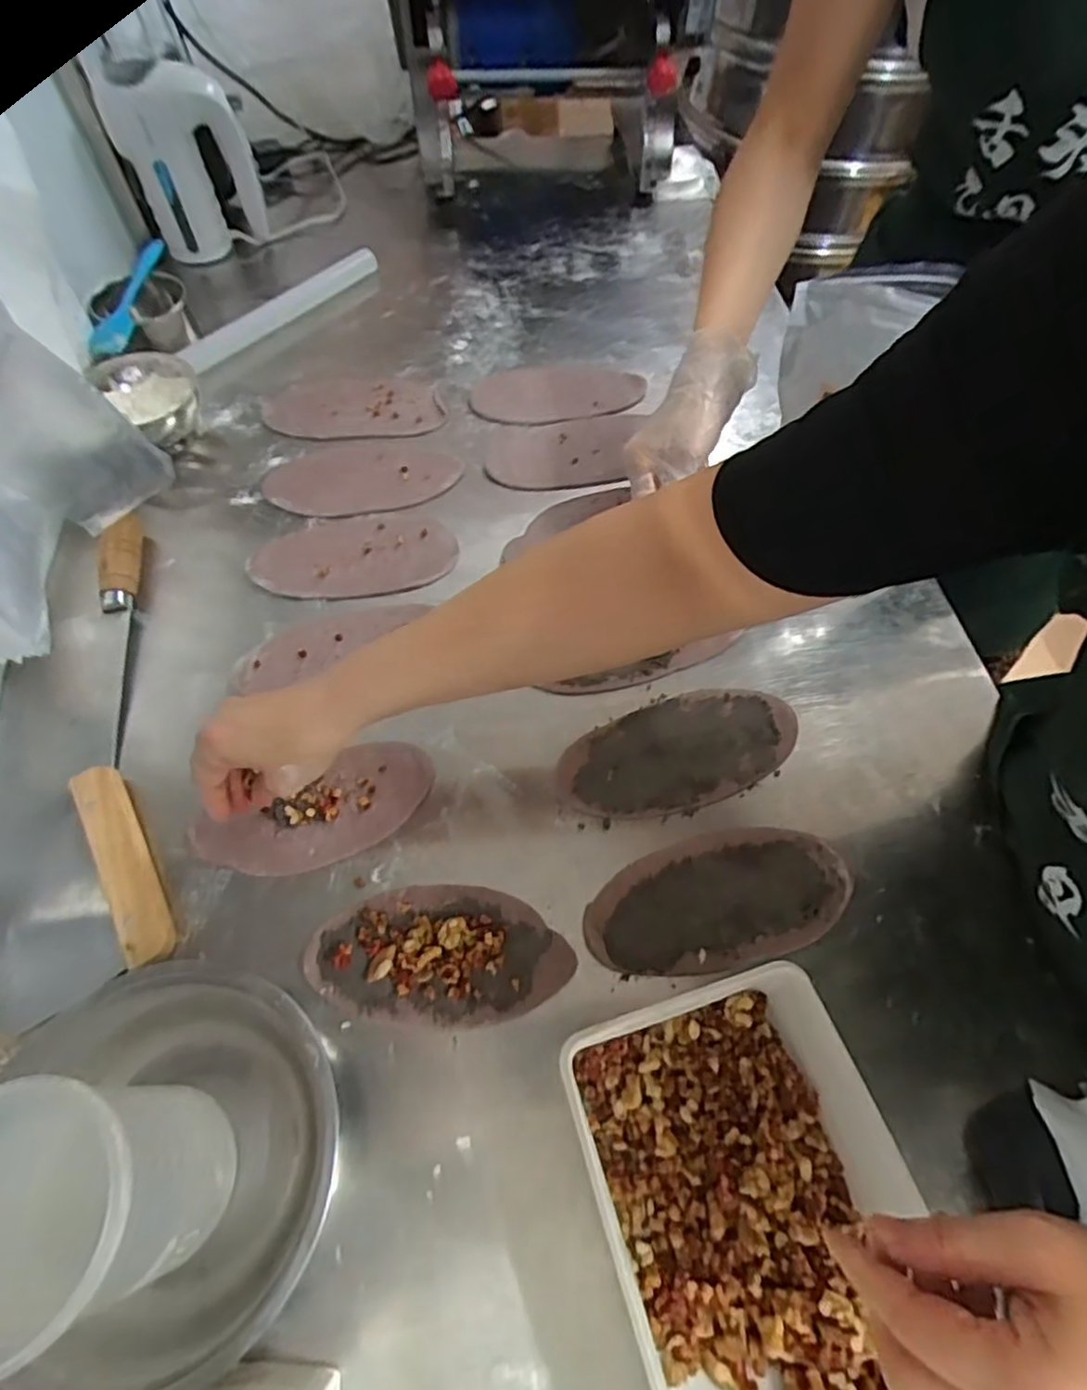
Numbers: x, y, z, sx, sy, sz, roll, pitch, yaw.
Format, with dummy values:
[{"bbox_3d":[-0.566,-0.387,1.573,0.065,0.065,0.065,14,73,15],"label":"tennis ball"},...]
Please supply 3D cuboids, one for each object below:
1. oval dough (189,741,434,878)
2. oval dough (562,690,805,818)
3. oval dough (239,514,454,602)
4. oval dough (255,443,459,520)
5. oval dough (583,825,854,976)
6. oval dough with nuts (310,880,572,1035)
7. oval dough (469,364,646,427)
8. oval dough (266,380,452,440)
[{"bbox_3d":[-0.161,0.085,0.475,0.166,0.013,0.070,-22,63,-16],"label":"oval dough"},{"bbox_3d":[0.107,0.044,0.515,0.192,0.009,0.089,-20,63,-13],"label":"oval dough"},{"bbox_3d":[-0.171,-0.129,0.600,0.177,0.009,0.090,-6,61,-6],"label":"oval dough"},{"bbox_3d":[-0.176,-0.213,0.649,0.183,0.008,0.094,-8,61,-7],"label":"oval dough"},{"bbox_3d":[0.121,0.141,0.459,0.184,0.009,0.086,-11,61,-8],"label":"oval dough"},{"bbox_3d":[-0.068,0.168,0.432,0.167,0.016,0.086,1,60,-1],"label":"oval dough with nuts"},{"bbox_3d":[0.017,-0.334,0.726,0.189,0.006,0.098,-17,63,-12],"label":"oval dough"},{"bbox_3d":[-0.202,-0.306,0.703,0.183,0.009,0.082,-8,61,-6],"label":"oval dough"}]

